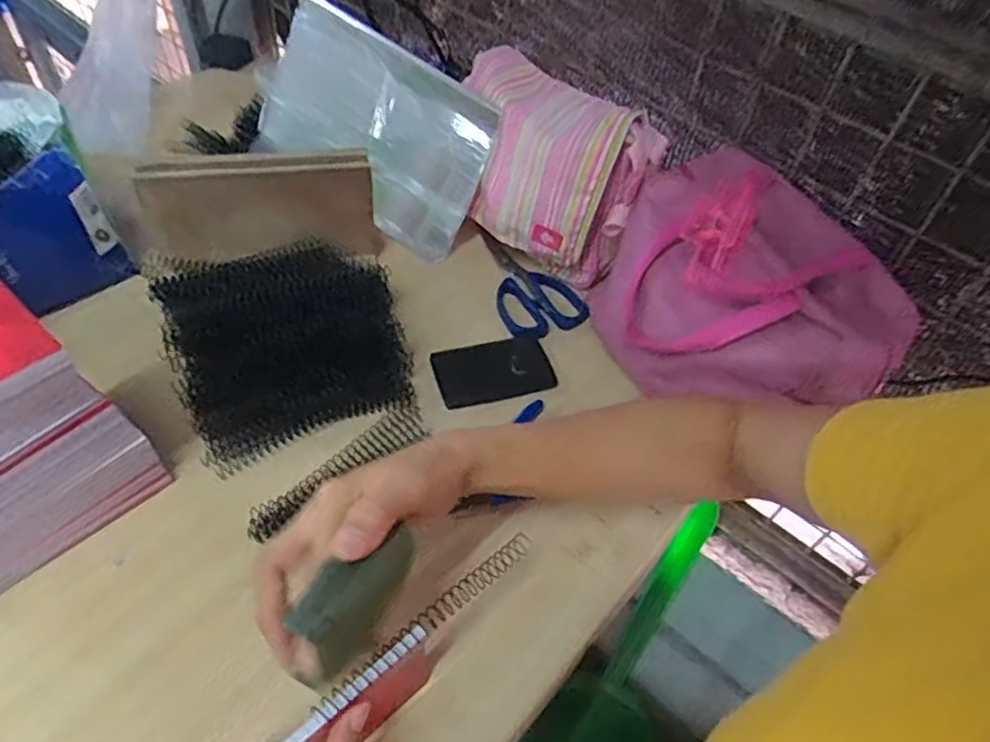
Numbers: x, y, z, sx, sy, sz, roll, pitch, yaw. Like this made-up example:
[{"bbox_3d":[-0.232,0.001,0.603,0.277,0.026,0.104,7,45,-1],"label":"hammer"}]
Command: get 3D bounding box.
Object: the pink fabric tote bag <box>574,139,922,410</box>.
[{"bbox_3d":[0.208,-0.069,0.562,0.234,0.131,0.173,23,51,11],"label":"pink fabric tote bag"}]

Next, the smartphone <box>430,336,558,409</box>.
[{"bbox_3d":[0.001,-0.002,0.598,0.106,0.011,0.066,-12,53,-18],"label":"smartphone"}]

